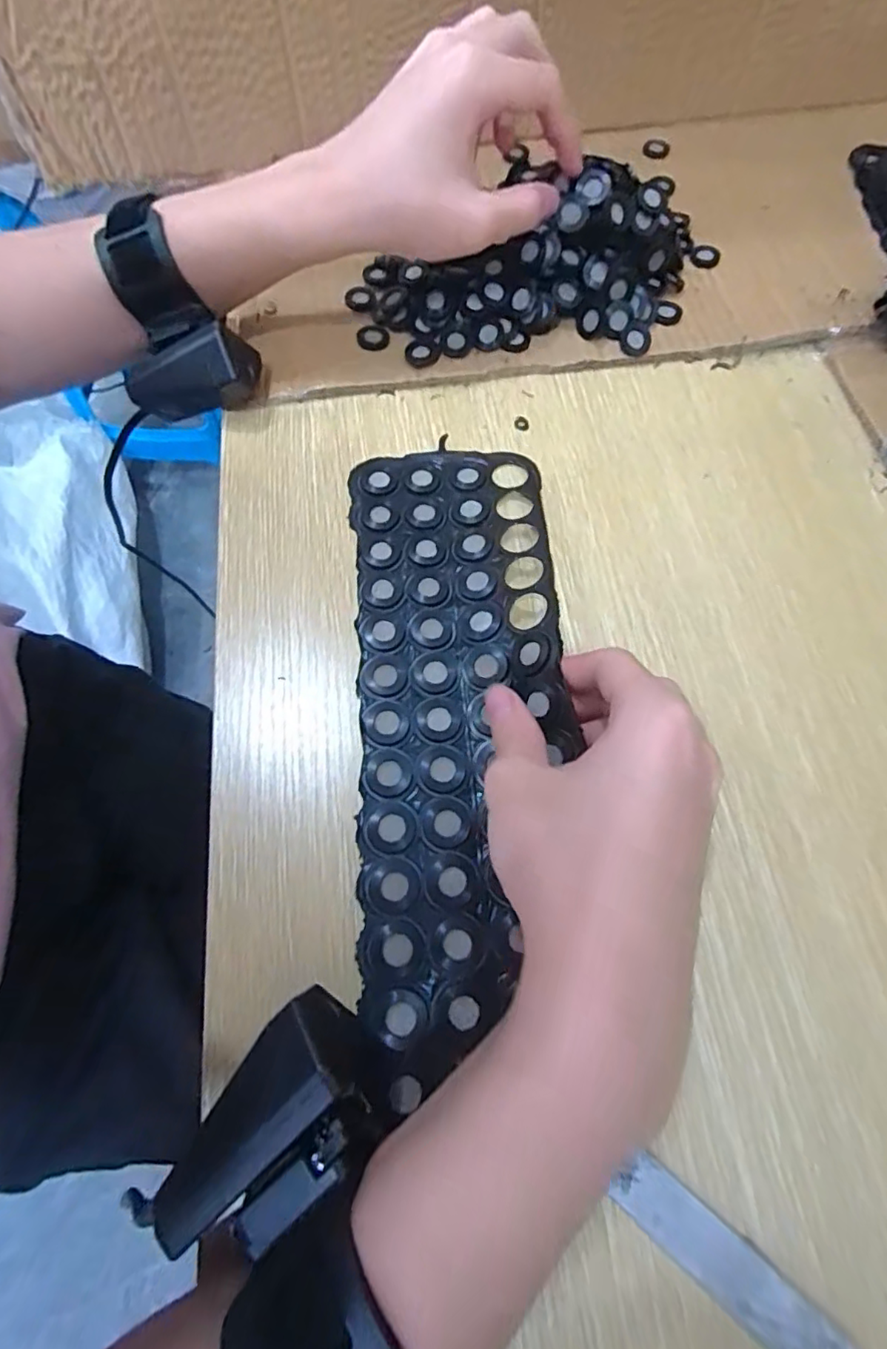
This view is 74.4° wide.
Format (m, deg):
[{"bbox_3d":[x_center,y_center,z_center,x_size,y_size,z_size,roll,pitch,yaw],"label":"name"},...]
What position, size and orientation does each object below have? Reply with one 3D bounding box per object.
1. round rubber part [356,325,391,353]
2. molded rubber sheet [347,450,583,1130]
[{"bbox_3d":[-0.041,-0.198,0.342,0.019,0.004,0.021,3,67,0],"label":"round rubber part"},{"bbox_3d":[0.007,0.010,0.253,0.093,0.017,0.280,-5,67,0],"label":"molded rubber sheet"}]

